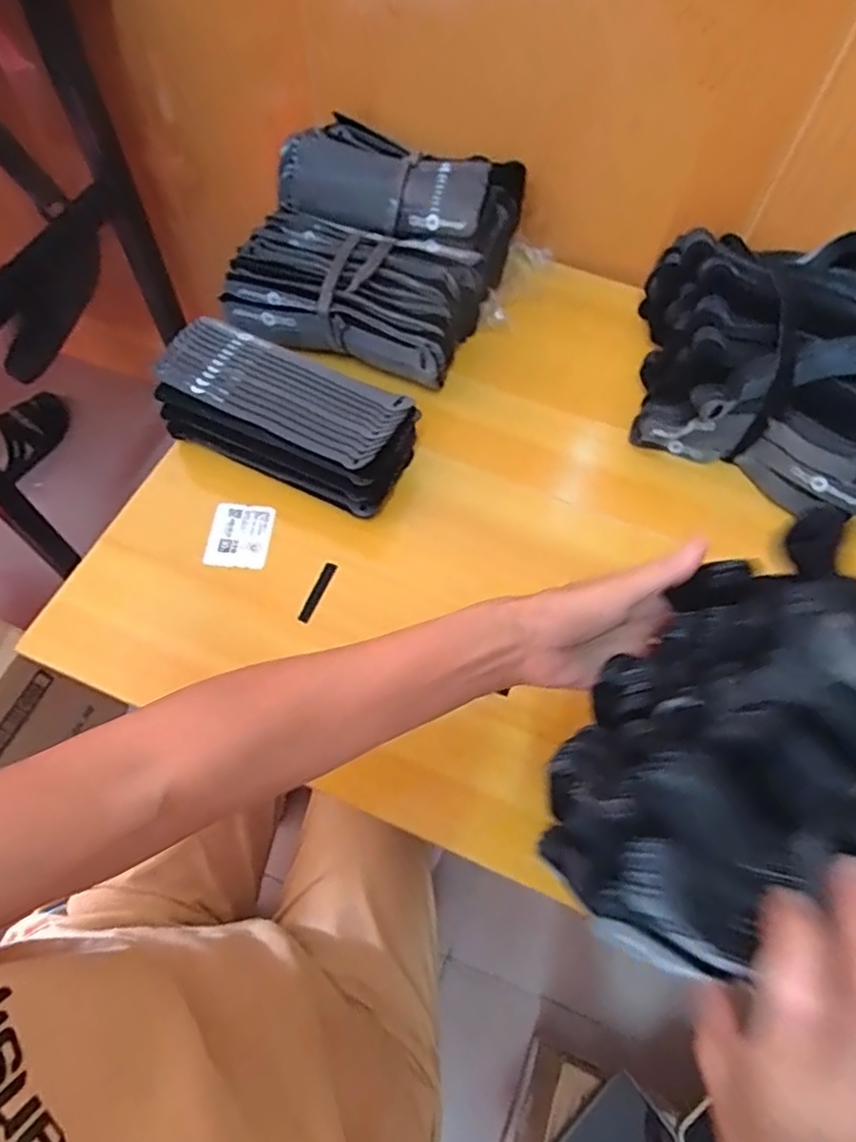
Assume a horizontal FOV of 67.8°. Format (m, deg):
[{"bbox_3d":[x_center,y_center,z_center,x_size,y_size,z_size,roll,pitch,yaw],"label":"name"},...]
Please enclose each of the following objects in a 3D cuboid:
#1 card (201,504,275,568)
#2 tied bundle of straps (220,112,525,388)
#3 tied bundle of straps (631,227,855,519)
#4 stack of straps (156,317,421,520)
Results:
[{"bbox_3d":[-0.153,-0.029,0.522,0.049,0.006,0.058,11,65,-4],"label":"card"},{"bbox_3d":[-0.045,-0.304,0.606,0.219,0.092,0.253,17,64,7],"label":"tied bundle of straps"},{"bbox_3d":[0.305,-0.191,0.558,0.230,0.106,0.254,19,64,8],"label":"tied bundle of straps"},{"bbox_3d":[-0.115,-0.125,0.533,0.205,0.079,0.093,23,65,10],"label":"stack of straps"}]

